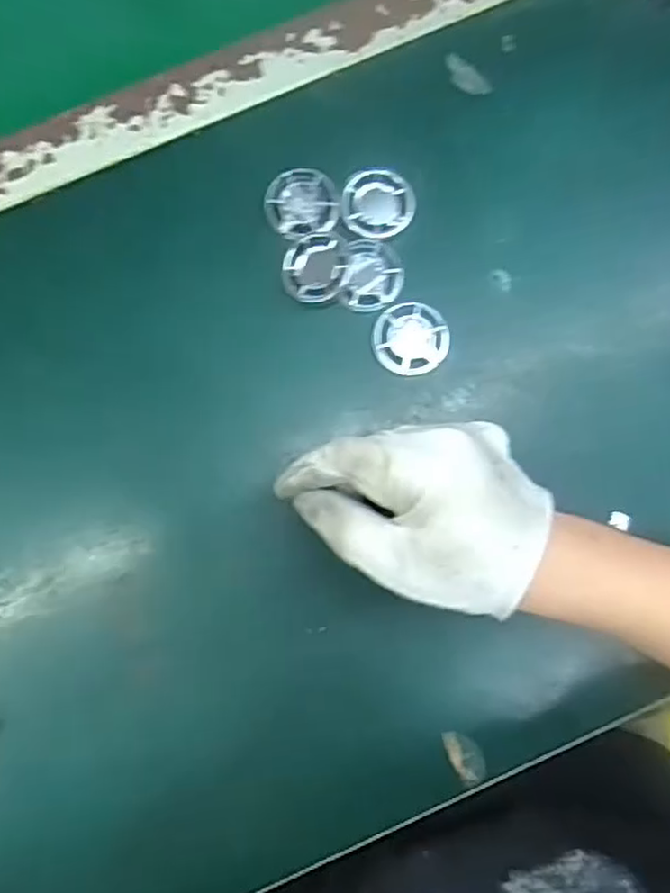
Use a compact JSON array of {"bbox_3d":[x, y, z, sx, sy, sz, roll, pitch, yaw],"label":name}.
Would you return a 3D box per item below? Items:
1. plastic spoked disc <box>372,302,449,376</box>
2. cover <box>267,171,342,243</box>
[{"bbox_3d":[0.042,-0.059,0.369,0.041,0.011,0.039,0,85,-1],"label":"plastic spoked disc"},{"bbox_3d":[-0.018,-0.134,0.375,0.039,0.015,0.038,0,85,-1],"label":"cover"}]

